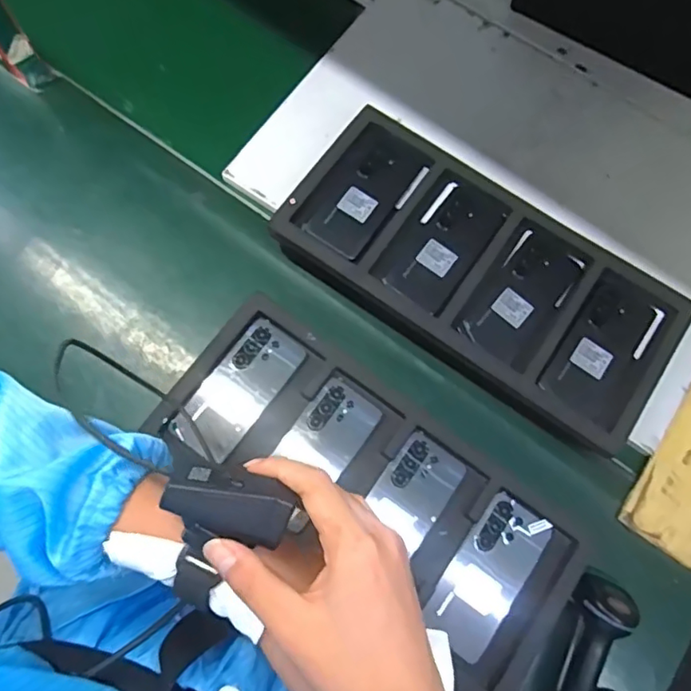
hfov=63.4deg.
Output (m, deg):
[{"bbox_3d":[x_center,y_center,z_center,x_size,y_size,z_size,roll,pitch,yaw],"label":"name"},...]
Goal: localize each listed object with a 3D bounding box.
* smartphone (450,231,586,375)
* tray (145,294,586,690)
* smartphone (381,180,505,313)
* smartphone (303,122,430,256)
[{"bbox_3d":[0.214,-0.061,0.679,0.091,0.007,0.173,35,76,7],"label":"smartphone"},{"bbox_3d":[0.025,0.158,0.619,0.478,0.045,0.196,38,78,8],"label":"tray"},{"bbox_3d":[0.122,-0.122,0.695,0.078,0.007,0.169,35,76,7],"label":"smartphone"},{"bbox_3d":[0.026,-0.193,0.707,0.089,0.011,0.173,32,76,6],"label":"smartphone"}]

